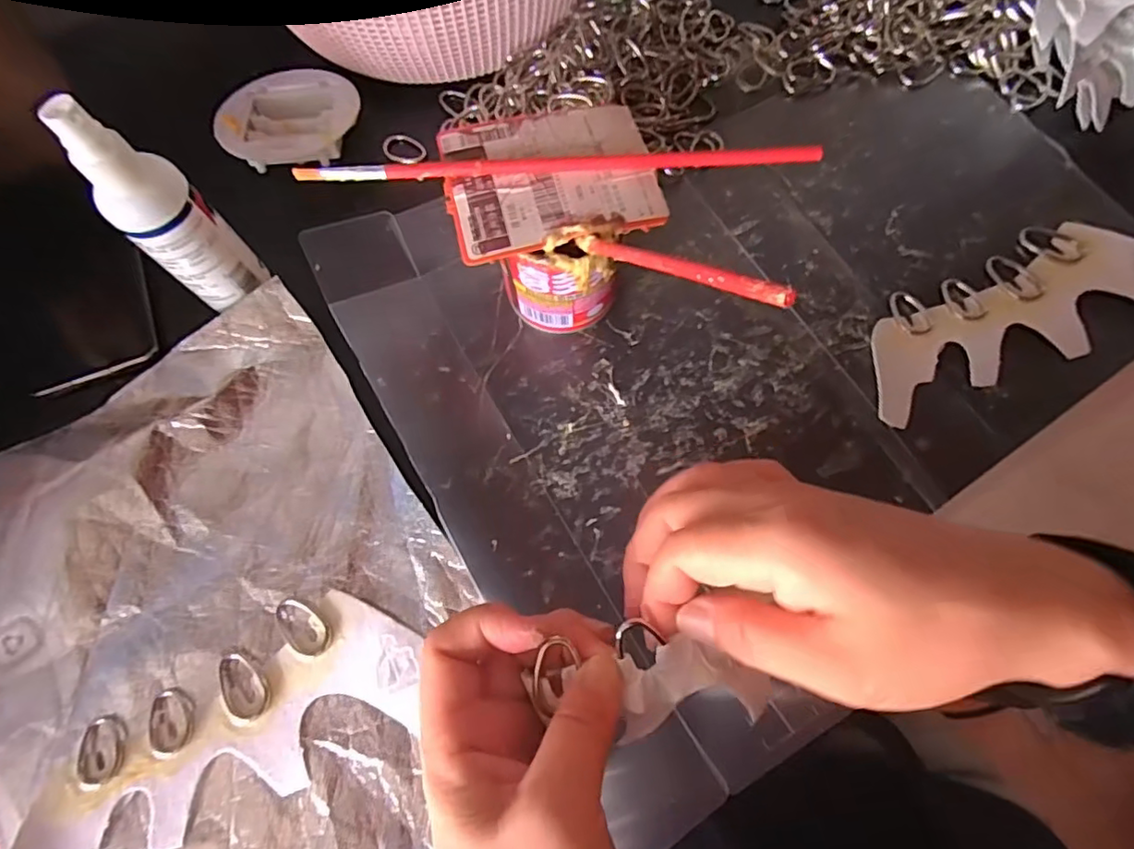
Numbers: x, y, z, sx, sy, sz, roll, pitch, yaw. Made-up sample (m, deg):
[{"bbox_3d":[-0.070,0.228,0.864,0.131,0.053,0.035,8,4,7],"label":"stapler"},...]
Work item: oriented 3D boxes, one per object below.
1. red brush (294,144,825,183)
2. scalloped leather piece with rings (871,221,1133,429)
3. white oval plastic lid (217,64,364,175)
[{"bbox_3d":[-0.001,-0.127,0.290,0.251,0.008,0.011,-3,72,0],"label":"red brush"},{"bbox_3d":[0.256,-0.064,0.332,0.205,0.009,0.080,-21,73,-5],"label":"scalloped leather piece with rings"},{"bbox_3d":[-0.173,-0.200,0.380,0.083,0.024,0.078,-5,72,0],"label":"white oval plastic lid"}]

